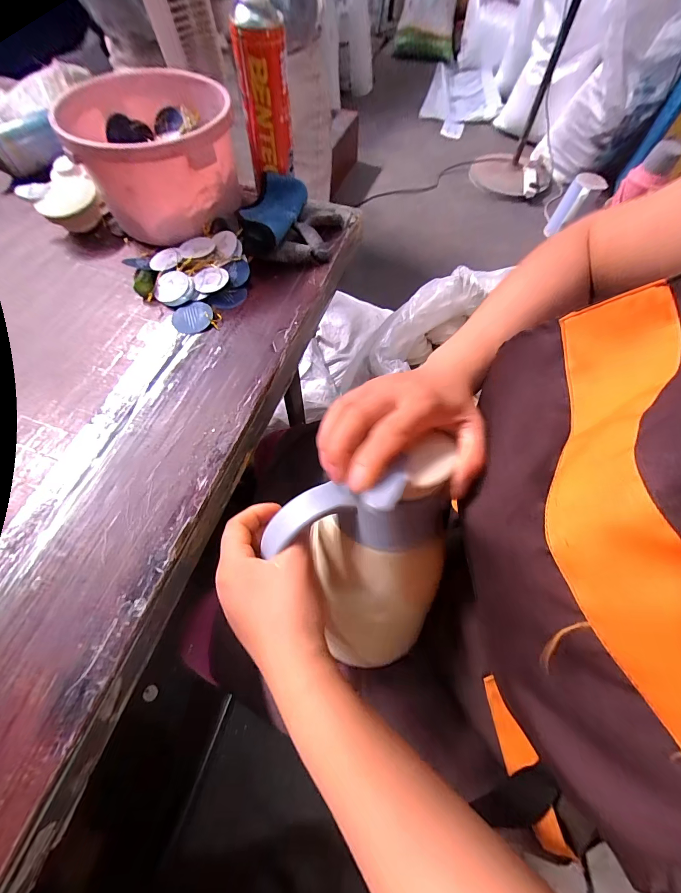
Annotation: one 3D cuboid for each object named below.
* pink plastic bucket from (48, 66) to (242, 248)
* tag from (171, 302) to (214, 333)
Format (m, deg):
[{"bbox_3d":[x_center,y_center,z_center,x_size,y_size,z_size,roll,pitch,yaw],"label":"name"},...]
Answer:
[{"bbox_3d":[-0.255,-0.398,0.487,0.201,0.135,0.201,0,67,-1],"label":"pink plastic bucket"},{"bbox_3d":[-0.195,-0.171,0.448,0.051,0.008,0.043,-22,67,-12],"label":"tag"}]

